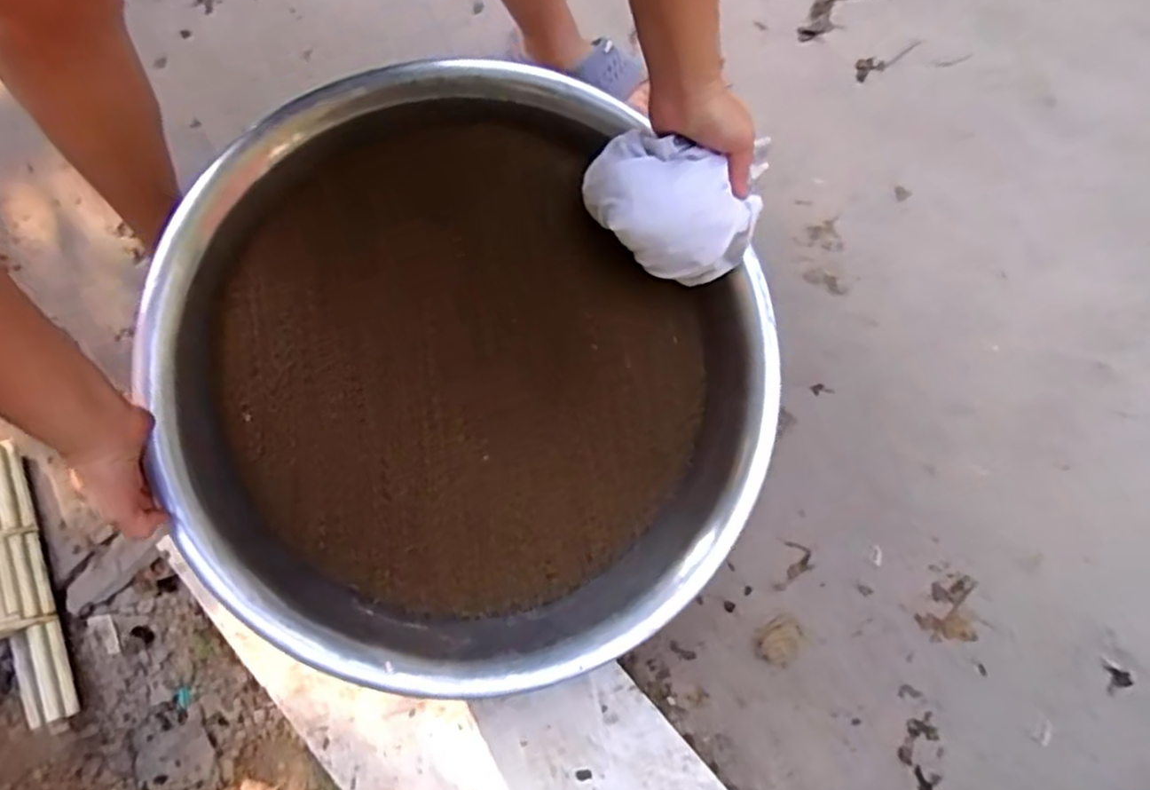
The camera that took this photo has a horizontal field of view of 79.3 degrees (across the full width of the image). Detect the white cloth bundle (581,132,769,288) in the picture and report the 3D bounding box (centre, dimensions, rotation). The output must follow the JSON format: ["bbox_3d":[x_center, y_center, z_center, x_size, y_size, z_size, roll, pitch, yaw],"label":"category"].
[{"bbox_3d":[0.084,-0.160,0.626,0.152,0.081,0.112,13,77,4],"label":"white cloth bundle"}]

